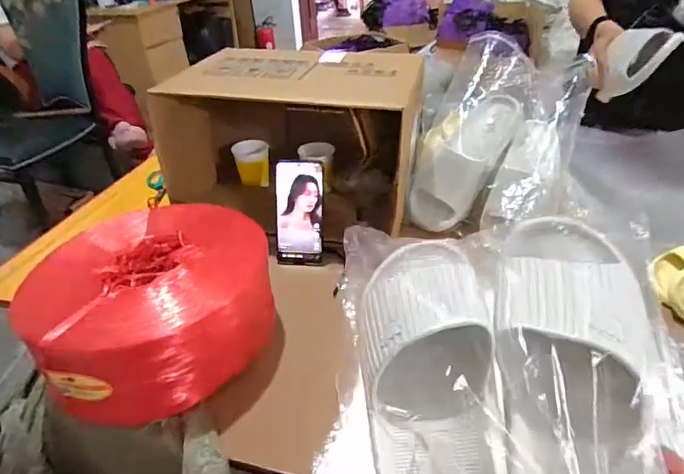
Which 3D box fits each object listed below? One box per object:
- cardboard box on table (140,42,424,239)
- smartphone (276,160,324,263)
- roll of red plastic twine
[{"bbox_3d":[-0.079,-0.168,0.877,0.435,0.293,0.272,4,35,11],"label":"cardboard box on table"},{"bbox_3d":[-0.065,-0.037,0.742,0.073,0.159,0.015,2,12,6],"label":"smartphone"},{"bbox_3d":[-0.230,0.083,0.559,0.229,0.139,0.218,6,35,14],"label":"roll of red plastic twine"}]

